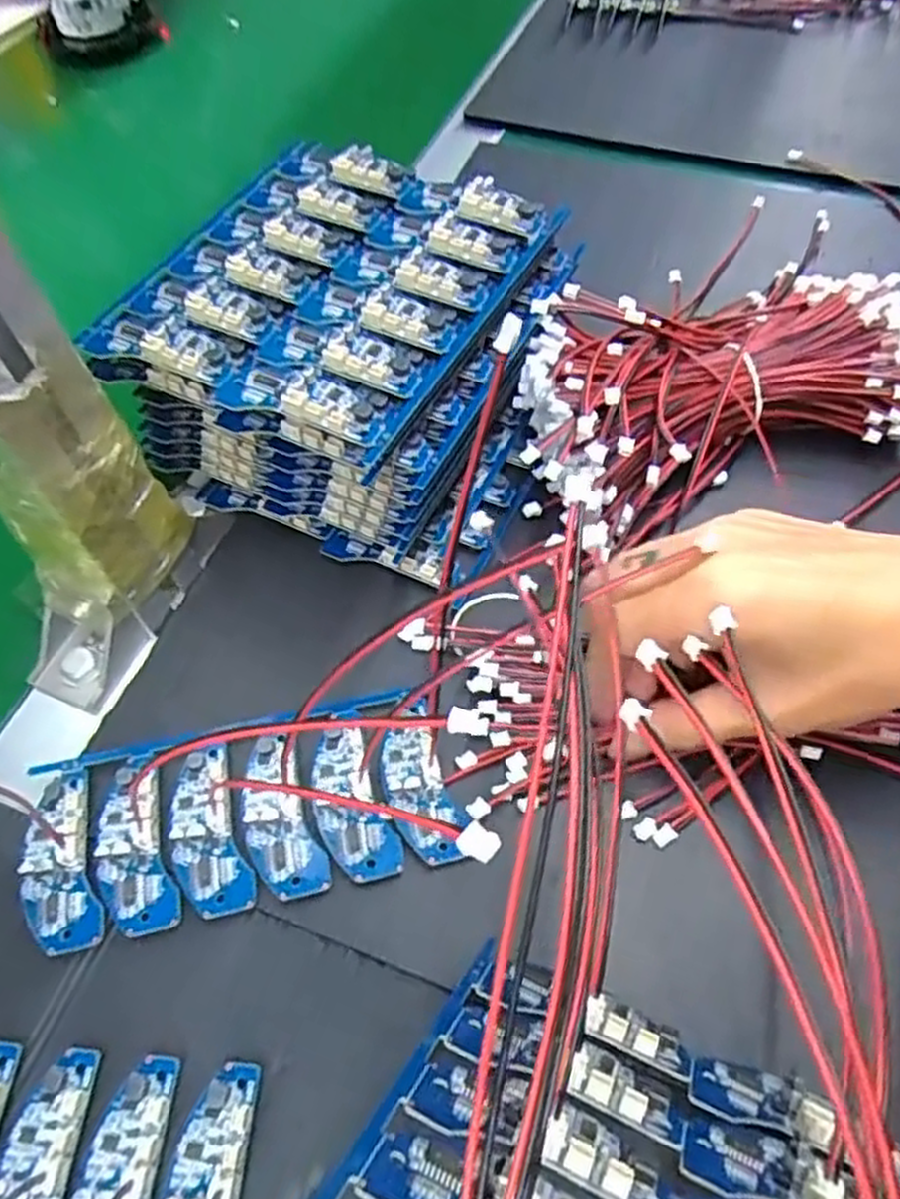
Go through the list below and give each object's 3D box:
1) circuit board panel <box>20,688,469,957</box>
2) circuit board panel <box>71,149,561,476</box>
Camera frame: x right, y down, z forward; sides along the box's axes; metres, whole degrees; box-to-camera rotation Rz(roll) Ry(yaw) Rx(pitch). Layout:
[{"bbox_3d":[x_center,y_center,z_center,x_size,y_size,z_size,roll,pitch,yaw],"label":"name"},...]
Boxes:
[{"bbox_3d":[-0.076,0.077,0.287,0.148,0.010,0.069,-12,58,-5],"label":"circuit board panel"},{"bbox_3d":[-0.049,-0.134,0.320,0.142,0.011,0.154,24,62,16],"label":"circuit board panel"}]

